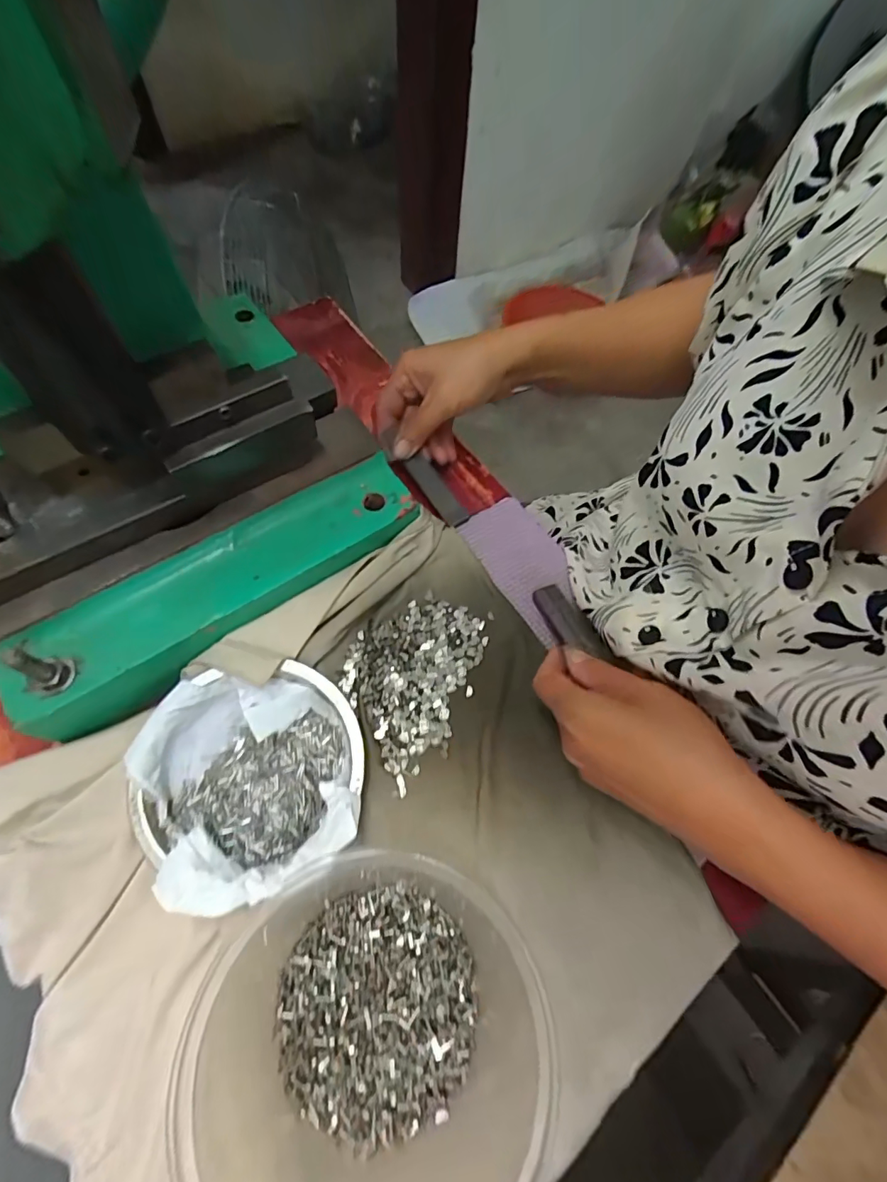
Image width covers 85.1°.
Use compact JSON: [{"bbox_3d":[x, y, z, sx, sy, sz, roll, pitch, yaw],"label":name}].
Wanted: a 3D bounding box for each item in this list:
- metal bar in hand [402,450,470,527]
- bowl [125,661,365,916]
[{"bbox_3d":[-0.004,-0.080,0.384,0.026,0.005,0.064,-27,75,-37],"label":"metal bar in hand"},{"bbox_3d":[-0.107,0.104,0.272,0.117,0.035,0.117,-6,65,-7],"label":"bowl"}]

